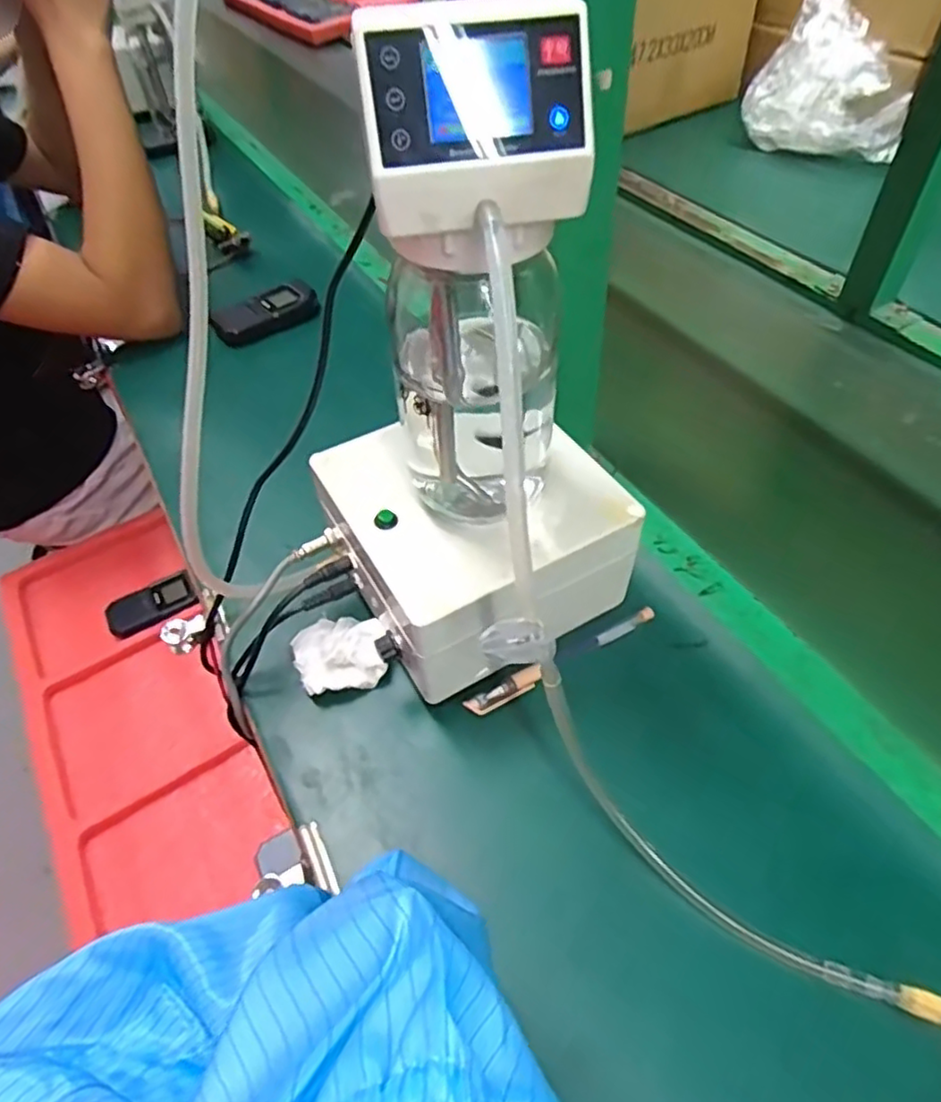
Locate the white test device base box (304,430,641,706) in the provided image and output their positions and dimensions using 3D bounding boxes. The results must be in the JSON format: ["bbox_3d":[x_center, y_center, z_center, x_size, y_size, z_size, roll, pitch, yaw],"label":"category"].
[{"bbox_3d":[0.004,-0.005,0.452,0.160,0.111,0.157,-25,53,-16],"label":"white test device base box"}]

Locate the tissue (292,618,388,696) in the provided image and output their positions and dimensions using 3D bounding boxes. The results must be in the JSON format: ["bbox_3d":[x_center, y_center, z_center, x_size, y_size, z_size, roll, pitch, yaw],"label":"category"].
[{"bbox_3d":[-0.089,0.070,0.454,0.063,0.030,0.054,-13,51,-6],"label":"tissue"}]

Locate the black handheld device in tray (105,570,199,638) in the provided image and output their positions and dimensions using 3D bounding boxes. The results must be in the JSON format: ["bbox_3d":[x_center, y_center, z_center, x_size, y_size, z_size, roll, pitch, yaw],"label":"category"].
[{"bbox_3d":[-0.383,0.062,0.796,0.102,0.015,0.056,-25,53,-15],"label":"black handheld device in tray"}]

